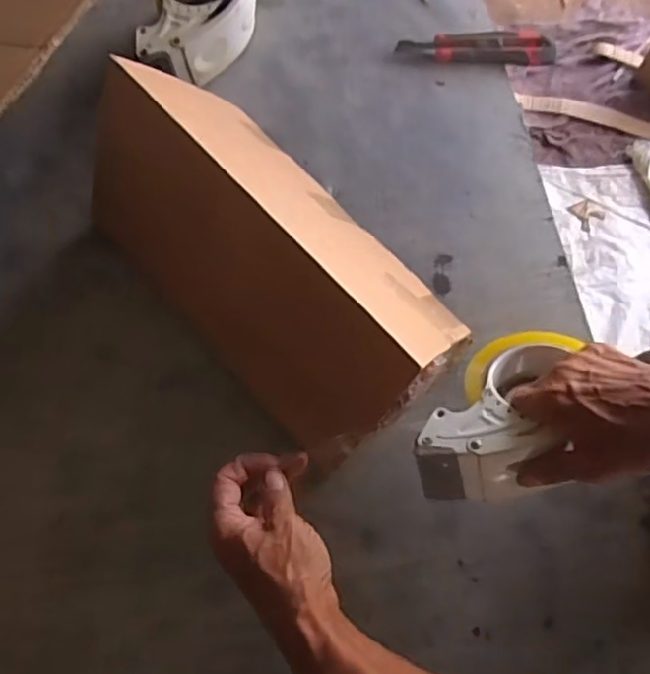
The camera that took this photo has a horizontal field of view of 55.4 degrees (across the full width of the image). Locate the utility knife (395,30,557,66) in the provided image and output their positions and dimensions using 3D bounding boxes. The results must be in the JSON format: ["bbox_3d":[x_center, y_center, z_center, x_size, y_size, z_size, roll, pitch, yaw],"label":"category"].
[{"bbox_3d":[0.172,-0.332,0.703,0.174,0.022,0.034,4,75,2],"label":"utility knife"}]

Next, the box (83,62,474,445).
[{"bbox_3d":[-0.050,-0.086,0.552,0.197,0.150,0.343,-43,79,-10],"label":"box"}]

